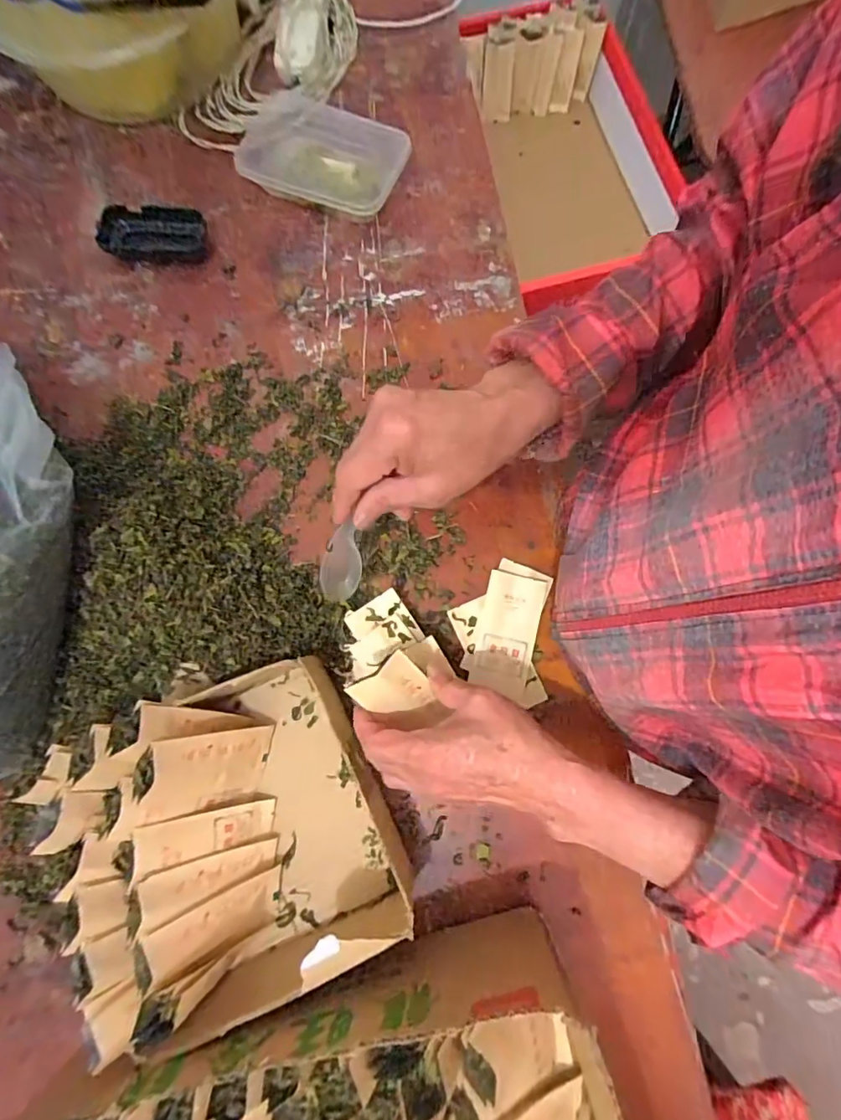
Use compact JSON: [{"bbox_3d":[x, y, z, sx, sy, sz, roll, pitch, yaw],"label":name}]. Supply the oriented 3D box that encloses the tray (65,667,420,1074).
[{"bbox_3d":[-0.144,0.216,0.401,0.223,0.099,0.230,-23,80,-5],"label":"tray"}]

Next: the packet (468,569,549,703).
[{"bbox_3d":[0.081,0.066,0.468,0.052,0.008,0.106,14,87,-2],"label":"packet"}]

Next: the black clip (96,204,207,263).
[{"bbox_3d":[-0.286,-0.349,0.548,0.103,0.025,0.052,3,79,0],"label":"black clip"}]

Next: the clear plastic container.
[{"bbox_3d":[-0.116,-0.446,0.562,0.181,0.038,0.114,24,80,4],"label":"clear plastic container"}]

